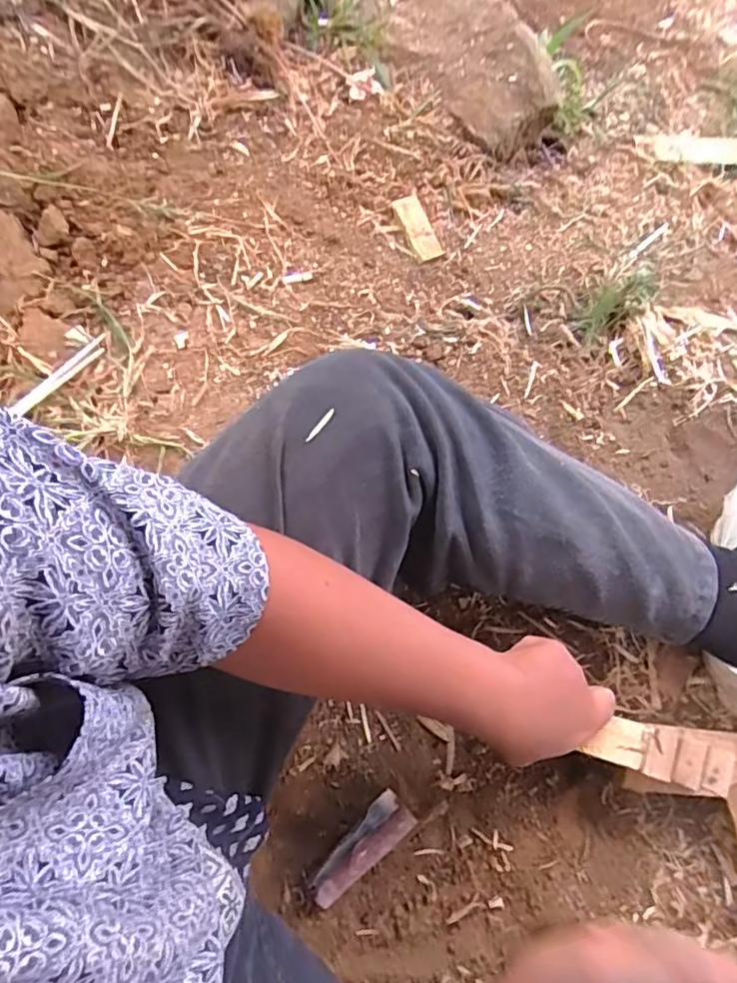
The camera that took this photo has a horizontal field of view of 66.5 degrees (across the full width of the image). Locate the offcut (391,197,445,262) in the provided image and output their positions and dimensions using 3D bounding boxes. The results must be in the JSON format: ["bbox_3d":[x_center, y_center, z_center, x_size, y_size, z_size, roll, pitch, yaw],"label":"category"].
[{"bbox_3d":[0.063,-0.340,0.728,0.041,0.010,0.097,-20,77,-16],"label":"offcut"}]

